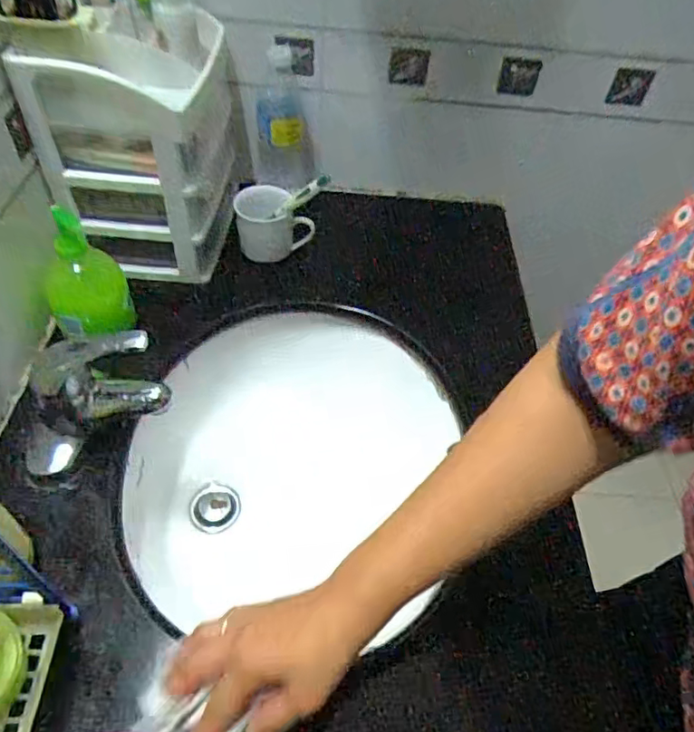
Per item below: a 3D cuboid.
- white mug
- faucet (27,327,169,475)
[{"bbox_3d":[-0.101,-0.194,0.775,0.096,0.090,0.064,-11,52,-14],"label":"white mug"},{"bbox_3d":[-0.245,0.034,0.538,0.140,0.122,0.054,-21,55,-21],"label":"faucet"}]

